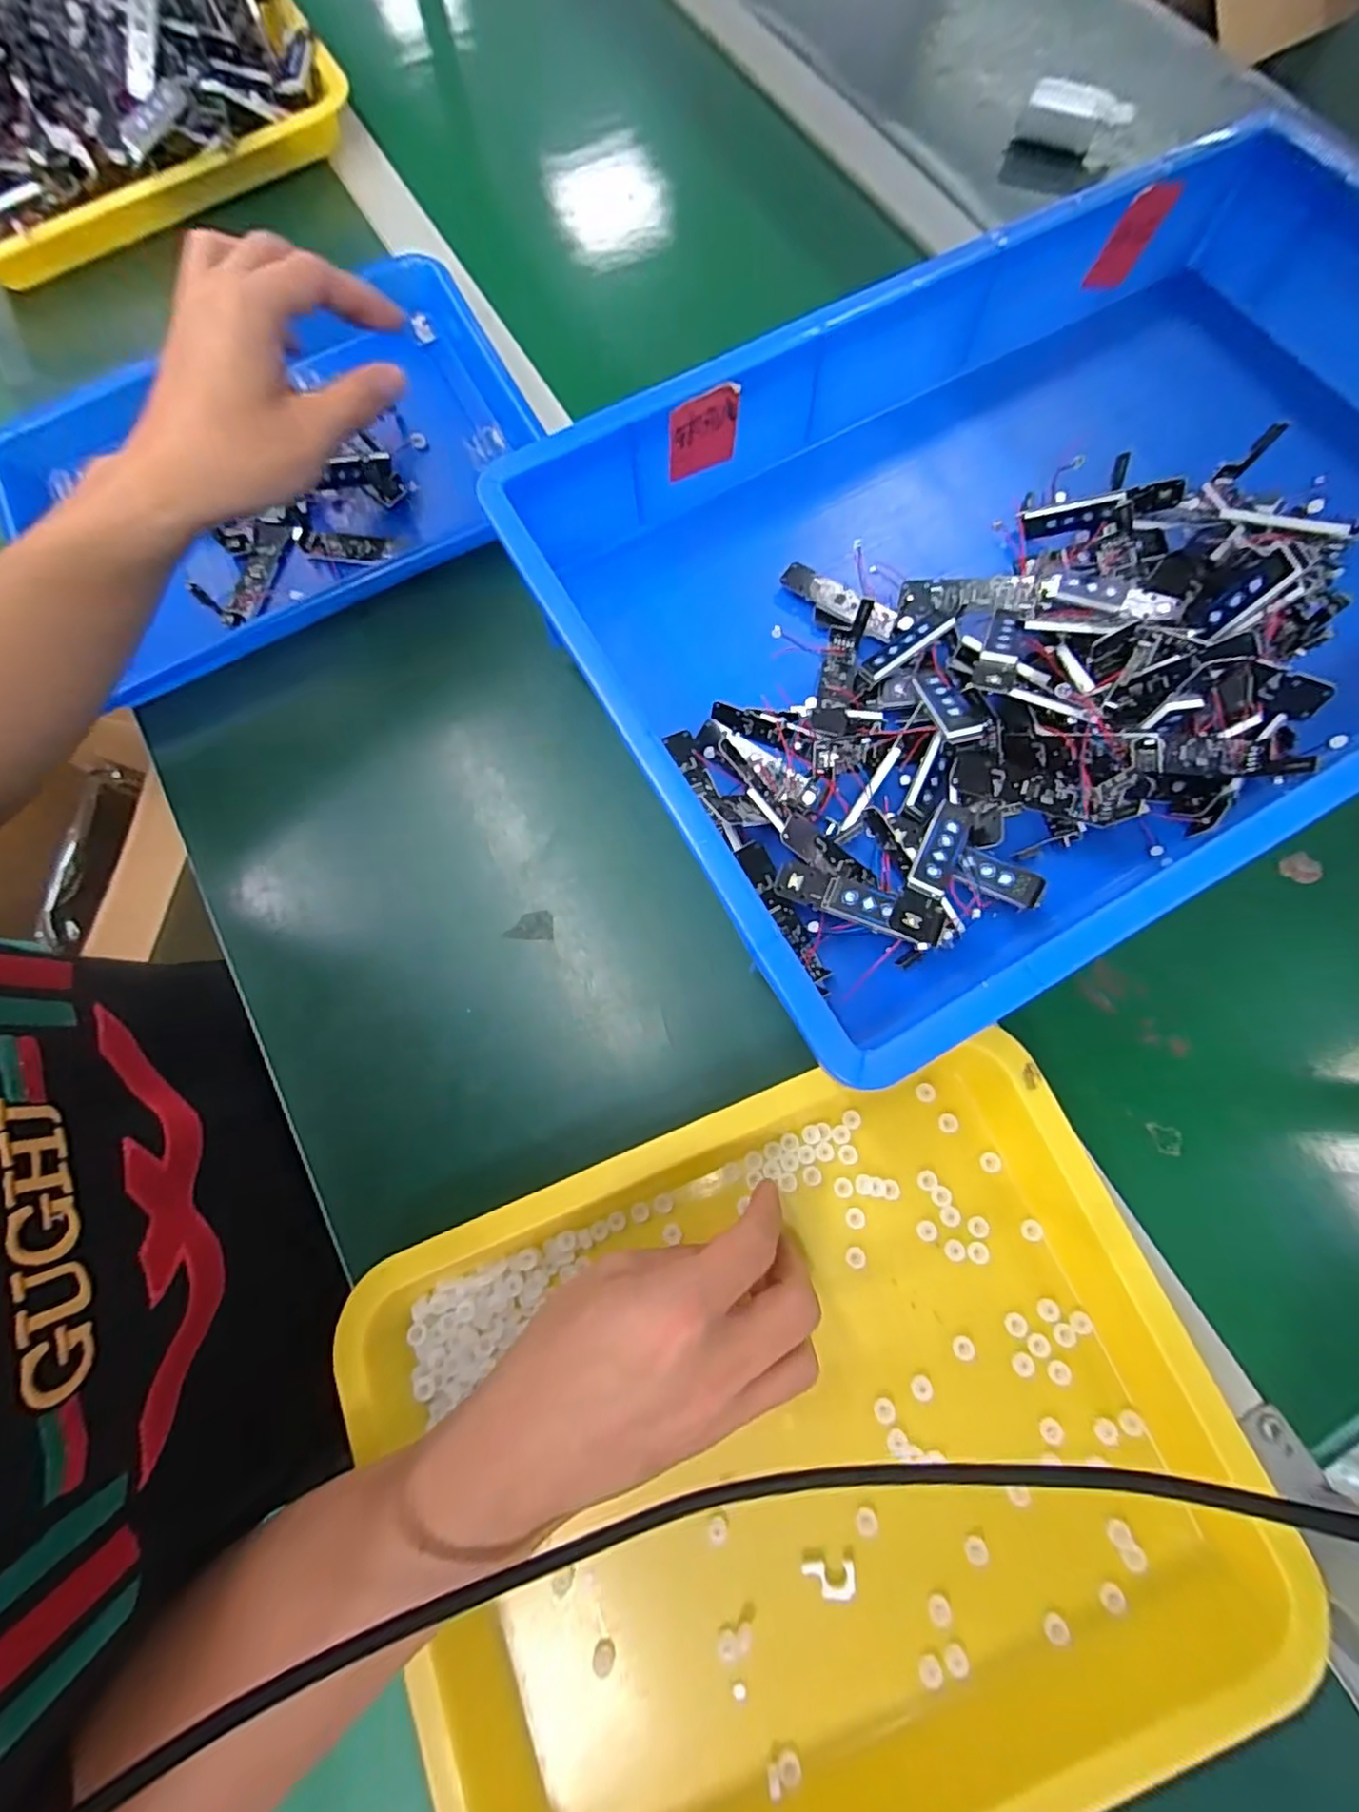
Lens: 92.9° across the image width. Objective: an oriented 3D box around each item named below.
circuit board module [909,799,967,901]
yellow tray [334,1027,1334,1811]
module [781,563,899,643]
[{"bbox_3d":[0.124,-0.027,0.307,0.017,0.005,0.053,25,66,11],"label":"circuit board module"},{"bbox_3d":[0.047,0.218,0.269,0.331,0.049,0.252,-21,72,-6],"label":"yellow tray"},{"bbox_3d":[0.093,-0.178,0.376,0.073,0.008,0.019,36,79,10],"label":"module"}]

